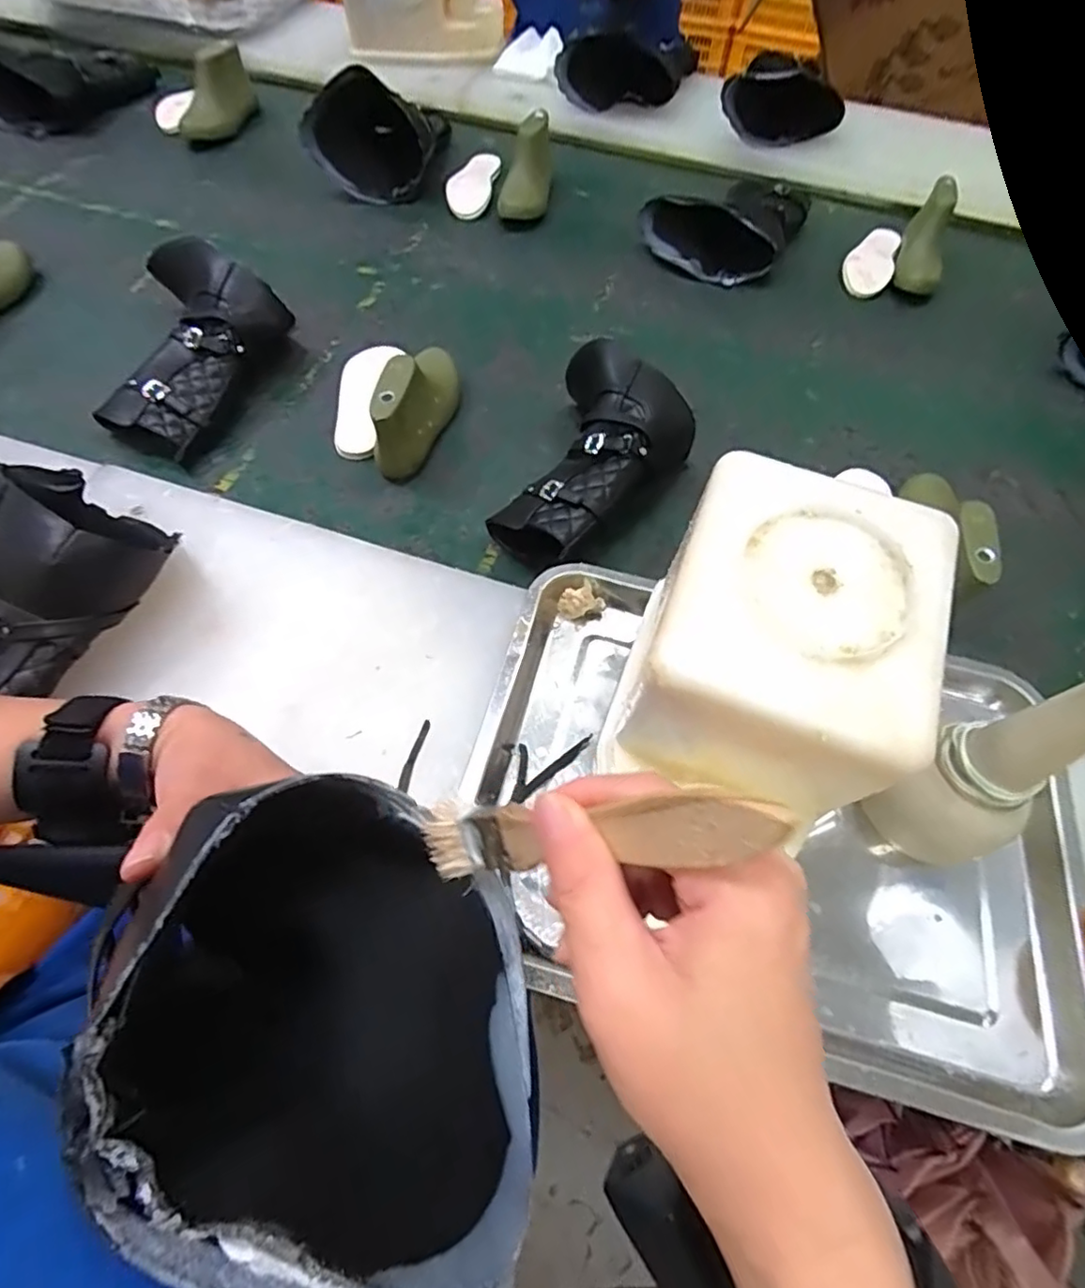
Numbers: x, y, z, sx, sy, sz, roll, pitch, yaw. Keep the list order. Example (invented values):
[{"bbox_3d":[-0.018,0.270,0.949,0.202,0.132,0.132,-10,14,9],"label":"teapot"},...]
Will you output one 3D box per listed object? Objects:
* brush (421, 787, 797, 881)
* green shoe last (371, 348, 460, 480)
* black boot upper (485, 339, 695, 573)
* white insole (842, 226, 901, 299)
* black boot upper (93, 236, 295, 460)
[{"bbox_3d":[0.007,0.056,0.180,0.016,0.140,0.021,30,56,-30],"label":"brush"},{"bbox_3d":[-0.124,-0.251,0.610,0.045,0.083,0.159,14,62,4],"label":"green shoe last"},{"bbox_3d":[0.048,-0.163,0.555,0.133,0.101,0.231,25,63,10],"label":"black boot upper"},{"bbox_3d":[0.445,-0.521,0.813,0.063,0.010,0.173,23,63,9],"label":"white insole"},{"bbox_3d":[-0.380,-0.301,0.599,0.155,0.098,0.205,20,62,7],"label":"black boot upper"}]

